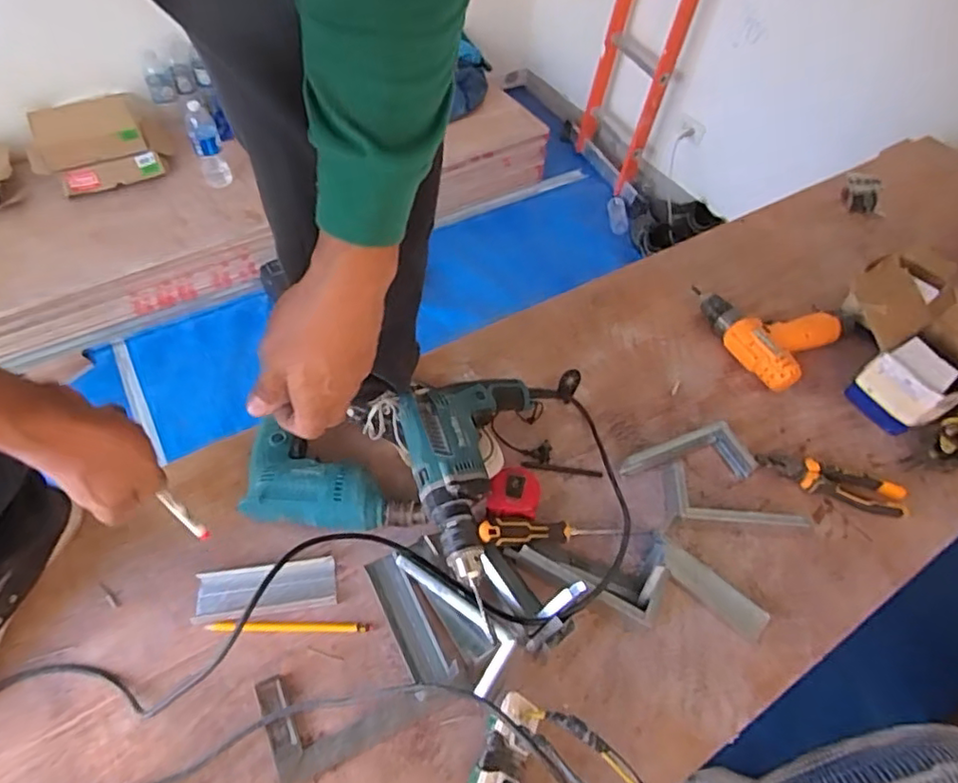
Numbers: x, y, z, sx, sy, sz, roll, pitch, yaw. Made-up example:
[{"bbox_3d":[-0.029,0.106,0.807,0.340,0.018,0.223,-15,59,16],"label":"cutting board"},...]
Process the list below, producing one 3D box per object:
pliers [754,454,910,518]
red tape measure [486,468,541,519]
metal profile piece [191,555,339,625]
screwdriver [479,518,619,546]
[{"bbox_3d":[0.460,0.112,0.784,0.179,0.029,0.059,22,55,10],"label":"pliers"},{"bbox_3d":[0.042,0.131,0.738,0.064,0.039,0.062,9,54,2],"label":"red tape measure"},{"bbox_3d":[-0.236,0.219,0.670,0.148,0.026,0.055,-5,55,-10],"label":"metal profile piece"},{"bbox_3d":[0.089,0.165,0.717,0.183,0.028,0.032,5,53,-20],"label":"screwdriver"}]

